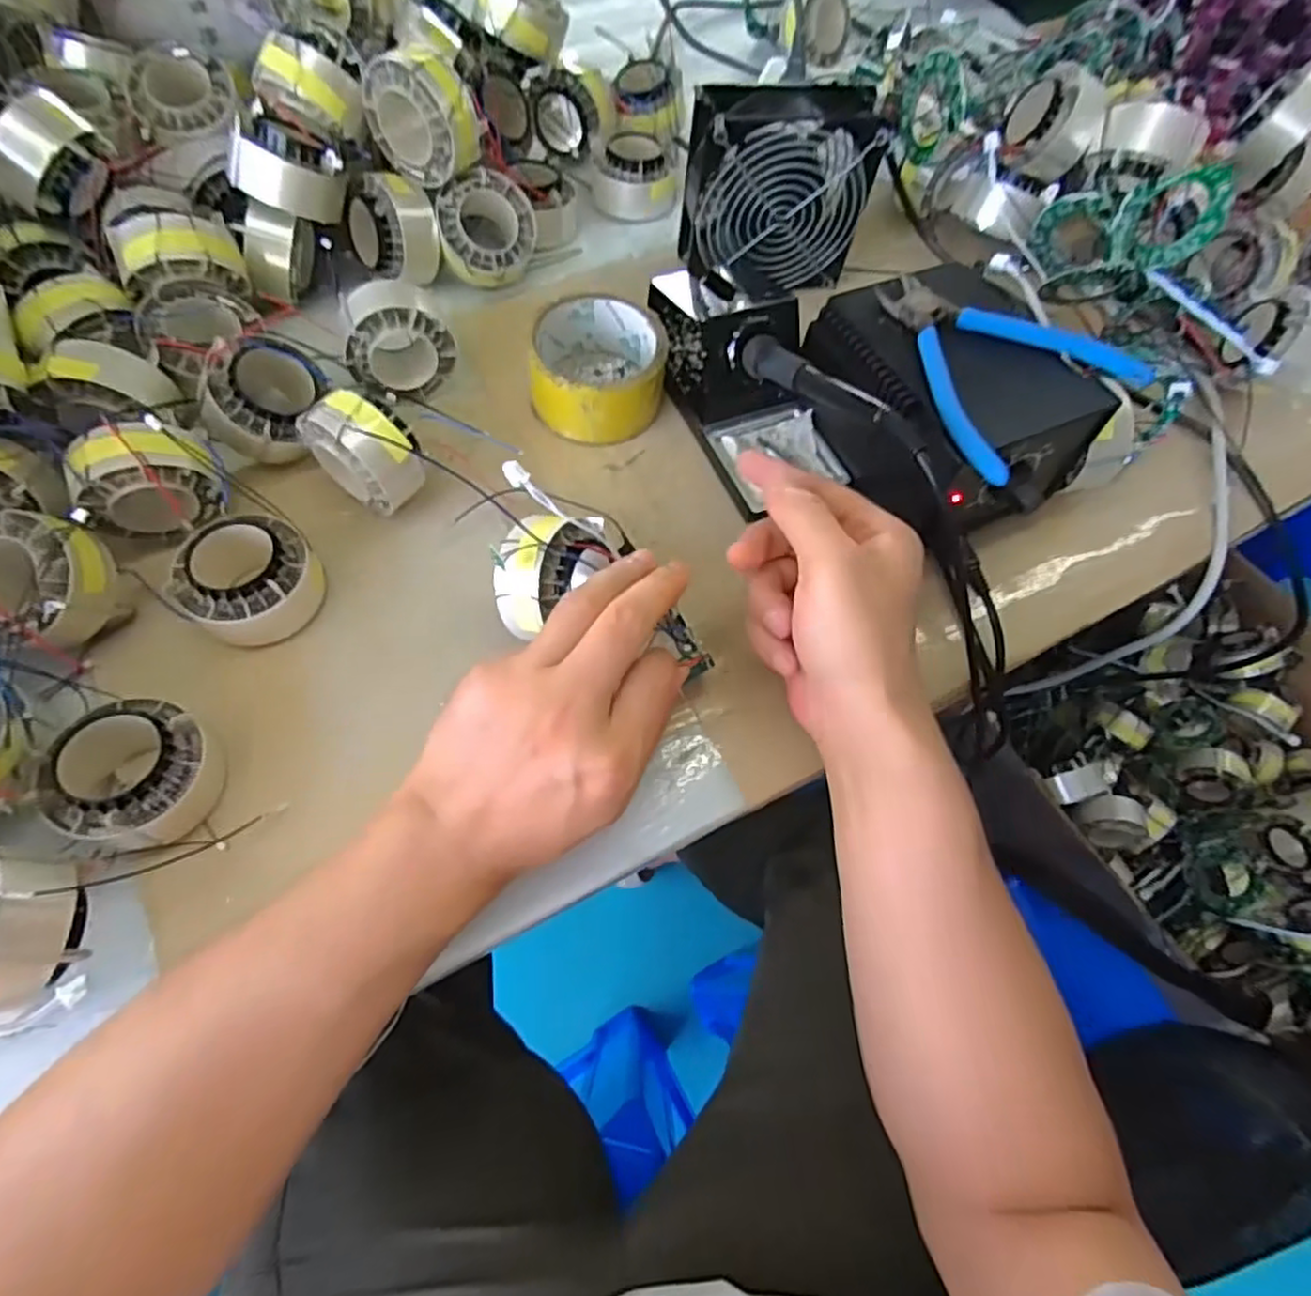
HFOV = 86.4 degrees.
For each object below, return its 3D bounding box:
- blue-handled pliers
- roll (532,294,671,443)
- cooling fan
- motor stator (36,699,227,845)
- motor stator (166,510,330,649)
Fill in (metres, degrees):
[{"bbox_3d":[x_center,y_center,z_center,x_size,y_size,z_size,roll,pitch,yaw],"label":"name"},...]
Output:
[{"bbox_3d":[0.176,-0.158,0.375,0.127,0.014,0.130,-33,71,-17],"label":"blue-handled pliers"},{"bbox_3d":[-0.036,-0.175,0.445,0.083,0.045,0.087,1,64,-3],"label":"roll"},{"bbox_3d":[0.080,-0.305,0.475,0.121,0.114,0.057,-14,66,-10],"label":"cooling fan"},{"bbox_3d":[-0.239,0.057,0.322,0.056,0.040,0.062,9,64,1],"label":"motor stator"},{"bbox_3d":[-0.216,-0.037,0.371,0.057,0.039,0.065,33,67,12],"label":"motor stator"}]

